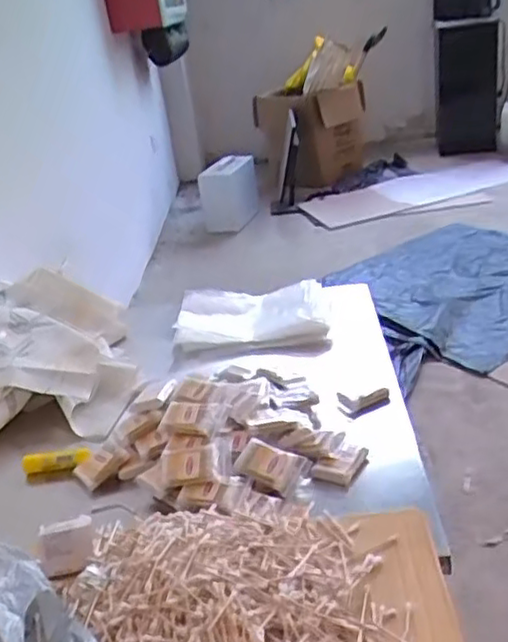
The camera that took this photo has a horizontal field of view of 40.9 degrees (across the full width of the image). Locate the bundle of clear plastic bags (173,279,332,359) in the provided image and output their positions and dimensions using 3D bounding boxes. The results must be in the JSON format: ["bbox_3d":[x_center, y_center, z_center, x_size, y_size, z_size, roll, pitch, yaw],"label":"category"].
[{"bbox_3d":[-0.006,0.007,1.334,0.297,0.074,0.226,-6,28,10],"label":"bundle of clear plastic bags"}]

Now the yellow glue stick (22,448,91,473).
[{"bbox_3d":[-0.294,0.205,1.008,0.102,0.025,0.023,-7,26,5],"label":"yellow glue stick"}]

